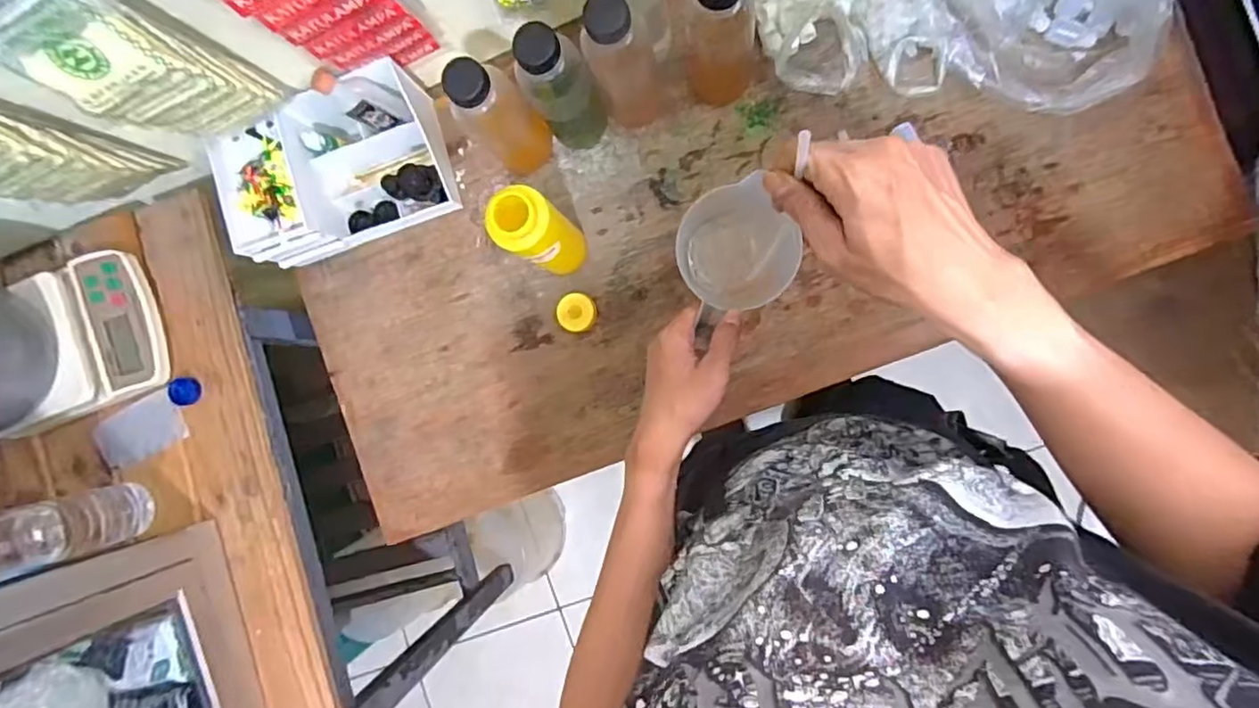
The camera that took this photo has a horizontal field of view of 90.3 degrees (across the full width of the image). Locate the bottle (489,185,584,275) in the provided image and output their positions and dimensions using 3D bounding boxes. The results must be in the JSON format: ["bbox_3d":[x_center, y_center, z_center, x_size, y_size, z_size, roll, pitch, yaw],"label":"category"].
[{"bbox_3d":[-0.084,-0.118,0.633,0.050,0.186,0.054,0,89,9],"label":"bottle"}]

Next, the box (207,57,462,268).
[{"bbox_3d":[-0.330,-0.209,0.710,0.246,0.107,0.155,-21,86,8],"label":"box"}]

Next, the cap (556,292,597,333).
[{"bbox_3d":[-0.060,-0.047,0.717,0.044,0.011,0.043,0,89,9],"label":"cap"}]

